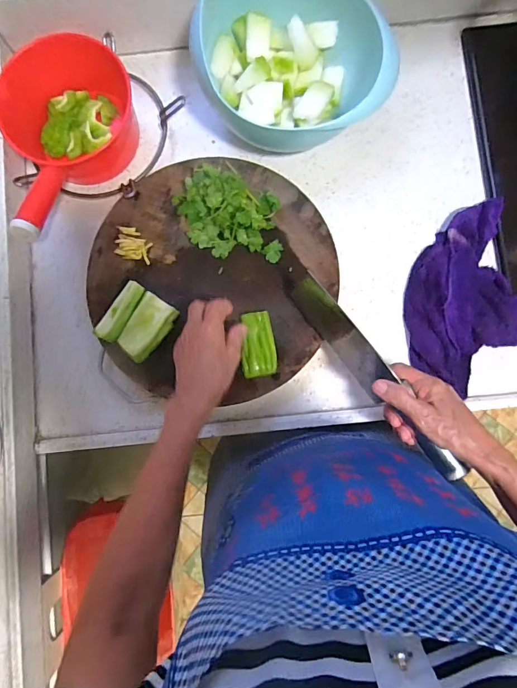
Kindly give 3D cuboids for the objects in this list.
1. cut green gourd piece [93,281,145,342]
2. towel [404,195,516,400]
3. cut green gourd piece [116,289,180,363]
[{"bbox_3d":[-0.167,-0.039,0.505,0.032,0.028,0.077,30,86,4],"label":"cut green gourd piece"},{"bbox_3d":[0.267,-0.061,0.535,0.142,0.044,0.252,-4,85,1],"label":"towel"},{"bbox_3d":[-0.137,-0.018,0.513,0.046,0.029,0.079,32,86,4],"label":"cut green gourd piece"}]

